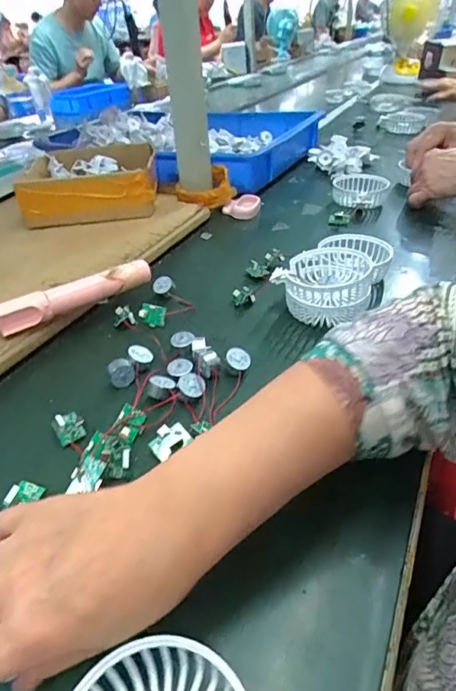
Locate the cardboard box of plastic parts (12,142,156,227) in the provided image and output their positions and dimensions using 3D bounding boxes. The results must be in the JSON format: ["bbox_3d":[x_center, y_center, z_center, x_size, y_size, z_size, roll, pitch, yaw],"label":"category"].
[{"bbox_3d":[-0.219,-0.255,0.738,0.202,0.080,0.163,-2,39,-4],"label":"cardboard box of plastic parts"}]

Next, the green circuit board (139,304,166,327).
[{"bbox_3d":[-0.084,-0.034,0.509,0.032,0.024,0.004,12,14,18],"label":"green circuit board"}]

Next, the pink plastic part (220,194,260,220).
[{"bbox_3d":[0.023,-0.228,0.755,0.059,0.026,0.050,5,38,6],"label":"pink plastic part"}]

